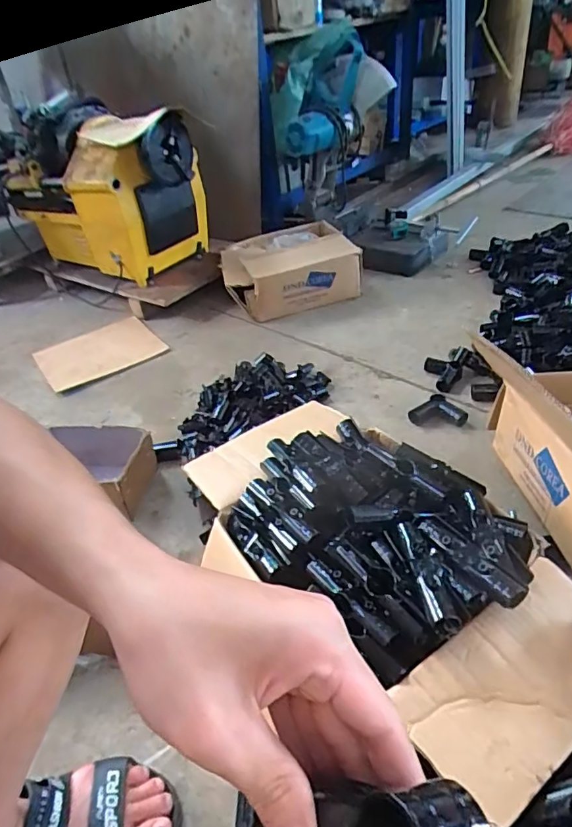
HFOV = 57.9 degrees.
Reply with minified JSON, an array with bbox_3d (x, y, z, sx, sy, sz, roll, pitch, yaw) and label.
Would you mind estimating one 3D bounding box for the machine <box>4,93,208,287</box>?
[{"bbox_3d":[-0.552,-0.686,1.596,0.600,0.406,0.316,16,44,28],"label":"machine"}]

